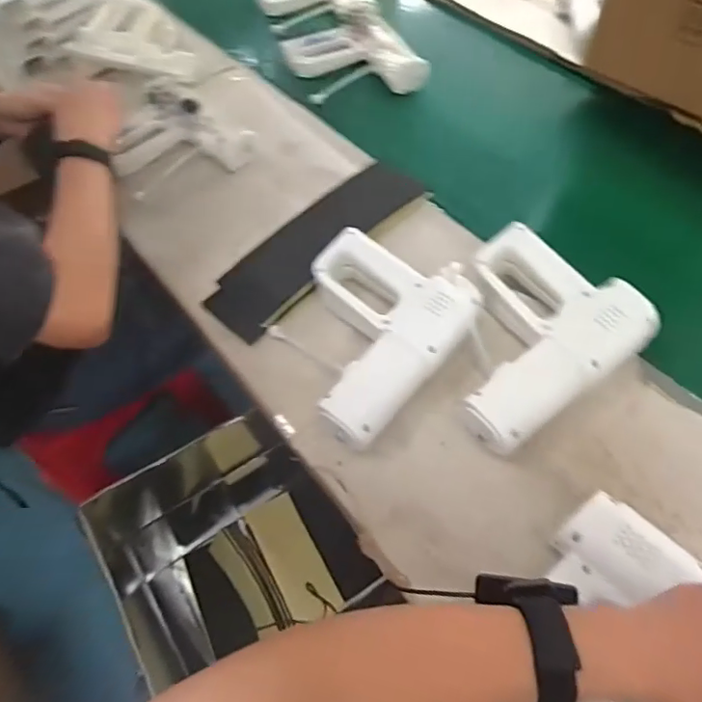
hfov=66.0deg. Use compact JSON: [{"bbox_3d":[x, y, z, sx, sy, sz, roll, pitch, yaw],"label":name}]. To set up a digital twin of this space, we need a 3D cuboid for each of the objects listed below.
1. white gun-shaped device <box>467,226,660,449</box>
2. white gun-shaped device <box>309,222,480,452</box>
[{"bbox_3d":[0.175,-0.024,0.567,0.209,0.069,0.187,-31,60,-15],"label":"white gun-shaped device"},{"bbox_3d":[0.010,-0.026,0.590,0.188,0.063,0.210,37,67,24],"label":"white gun-shaped device"}]

